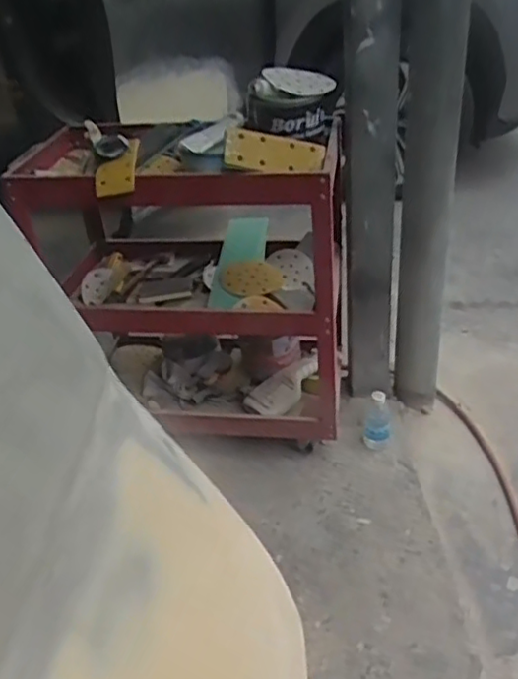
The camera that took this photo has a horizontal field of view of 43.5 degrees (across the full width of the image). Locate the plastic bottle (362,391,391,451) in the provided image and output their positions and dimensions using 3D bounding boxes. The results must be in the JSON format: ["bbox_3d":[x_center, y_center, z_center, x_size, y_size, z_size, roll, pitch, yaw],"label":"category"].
[{"bbox_3d":[0.297,0.193,1.624,0.072,0.142,0.079,4,35,12],"label":"plastic bottle"}]

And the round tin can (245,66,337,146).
[{"bbox_3d":[0.068,-0.477,1.325,0.178,0.119,0.156,-4,33,1],"label":"round tin can"}]

